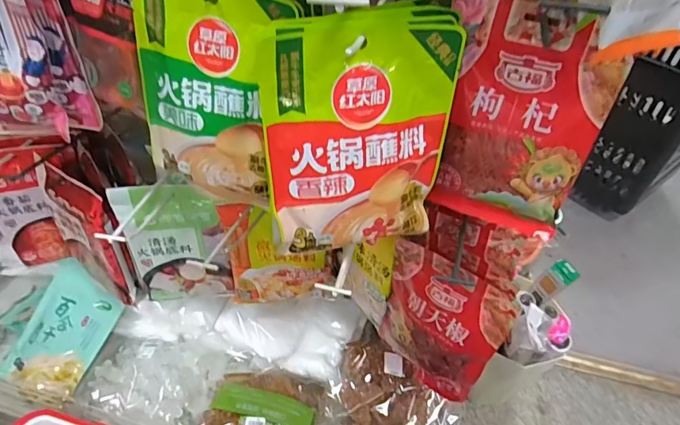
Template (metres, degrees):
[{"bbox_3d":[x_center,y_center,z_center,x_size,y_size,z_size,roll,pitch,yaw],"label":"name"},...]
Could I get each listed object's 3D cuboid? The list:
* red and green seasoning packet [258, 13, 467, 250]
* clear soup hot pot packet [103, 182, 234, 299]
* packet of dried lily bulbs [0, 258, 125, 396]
[{"bbox_3d":[0.019,-0.059,0.400,0.162,0.196,0.021,-9,30,-15],"label":"red and green seasoning packet"},{"bbox_3d":[-0.236,0.050,0.678,0.134,0.223,0.035,-5,45,-9],"label":"clear soup hot pot packet"},{"bbox_3d":[-0.471,0.199,0.800,0.137,0.025,0.206,21,72,1],"label":"packet of dried lily bulbs"}]

